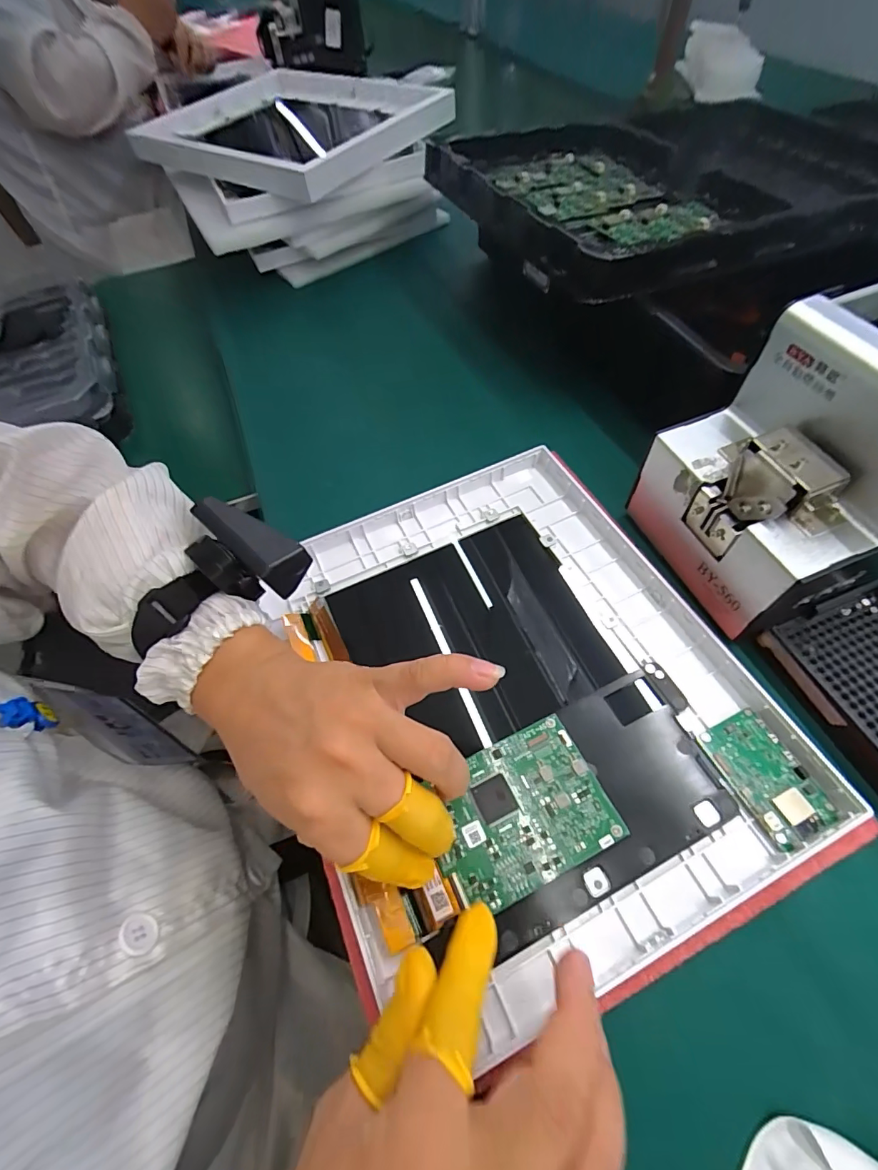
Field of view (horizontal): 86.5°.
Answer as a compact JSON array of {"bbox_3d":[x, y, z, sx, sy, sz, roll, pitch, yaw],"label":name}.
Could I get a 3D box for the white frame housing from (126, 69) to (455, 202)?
[{"bbox_3d":[-0.206,-0.626,0.629,0.367,0.041,0.316,31,65,20],"label":"white frame housing"}]

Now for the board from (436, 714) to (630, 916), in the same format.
[{"bbox_3d":[0.043,0.120,0.249,0.089,0.004,0.069,-23,60,-11],"label":"board"}]

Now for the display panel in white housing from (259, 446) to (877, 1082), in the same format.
[{"bbox_3d":[0.041,0.058,0.291,0.253,0.019,0.309,-23,60,-11],"label":"display panel in white housing"}]

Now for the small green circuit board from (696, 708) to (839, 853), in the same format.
[{"bbox_3d":[0.178,0.104,0.254,0.038,0.005,0.063,-22,60,-10],"label":"small green circuit board"}]

